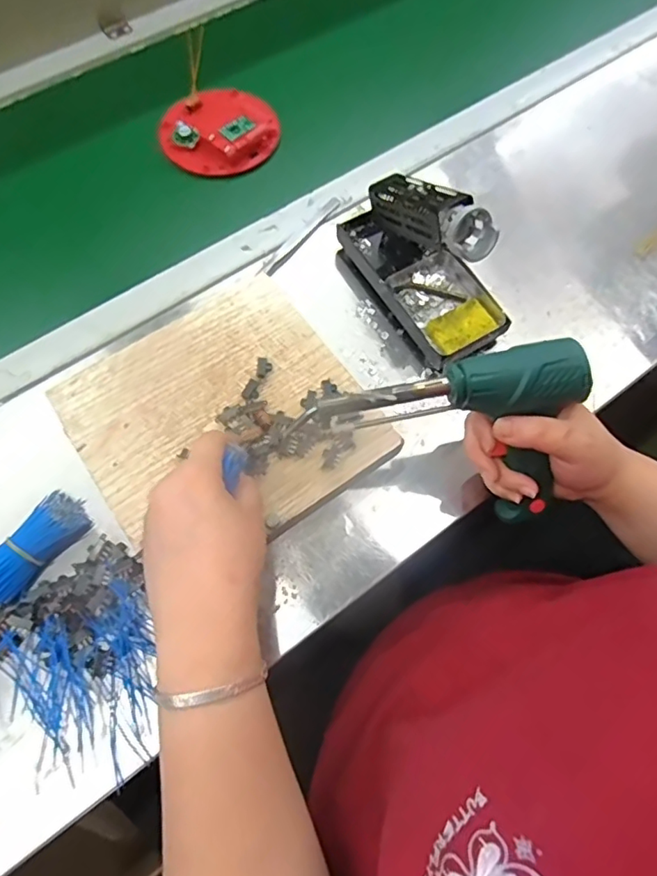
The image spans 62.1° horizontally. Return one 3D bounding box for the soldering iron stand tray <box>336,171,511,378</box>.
[{"bbox_3d":[0.080,-0.158,0.449,0.076,0.109,0.165,-31,71,-13],"label":"soldering iron stand tray"}]

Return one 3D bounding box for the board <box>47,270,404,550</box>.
[{"bbox_3d":[-0.082,-0.015,0.435,0.205,0.019,0.201,-34,71,-14],"label":"board"}]

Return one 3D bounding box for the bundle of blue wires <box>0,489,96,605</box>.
[{"bbox_3d":[-0.215,0.080,0.390,0.037,0.031,0.089,38,72,14],"label":"bundle of blue wires"}]

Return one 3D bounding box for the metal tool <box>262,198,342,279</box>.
[{"bbox_3d":[-0.025,-0.192,0.518,0.015,0.008,0.110,32,70,12],"label":"metal tool"}]

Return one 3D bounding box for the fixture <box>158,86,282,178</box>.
[{"bbox_3d":[-0.112,-0.320,0.562,0.114,0.024,0.115,0,67,0],"label":"fixture"}]

